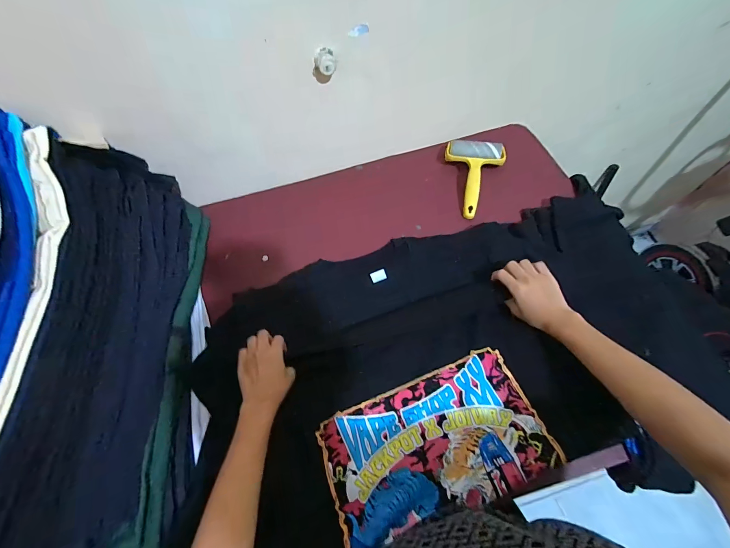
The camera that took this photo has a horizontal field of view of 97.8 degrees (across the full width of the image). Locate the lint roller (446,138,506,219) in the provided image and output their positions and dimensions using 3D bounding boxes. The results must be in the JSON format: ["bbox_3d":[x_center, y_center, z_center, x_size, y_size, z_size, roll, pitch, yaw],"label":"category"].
[{"bbox_3d":[0.223,-0.193,0.635,0.114,0.039,0.168,3,63,5],"label":"lint roller"}]

